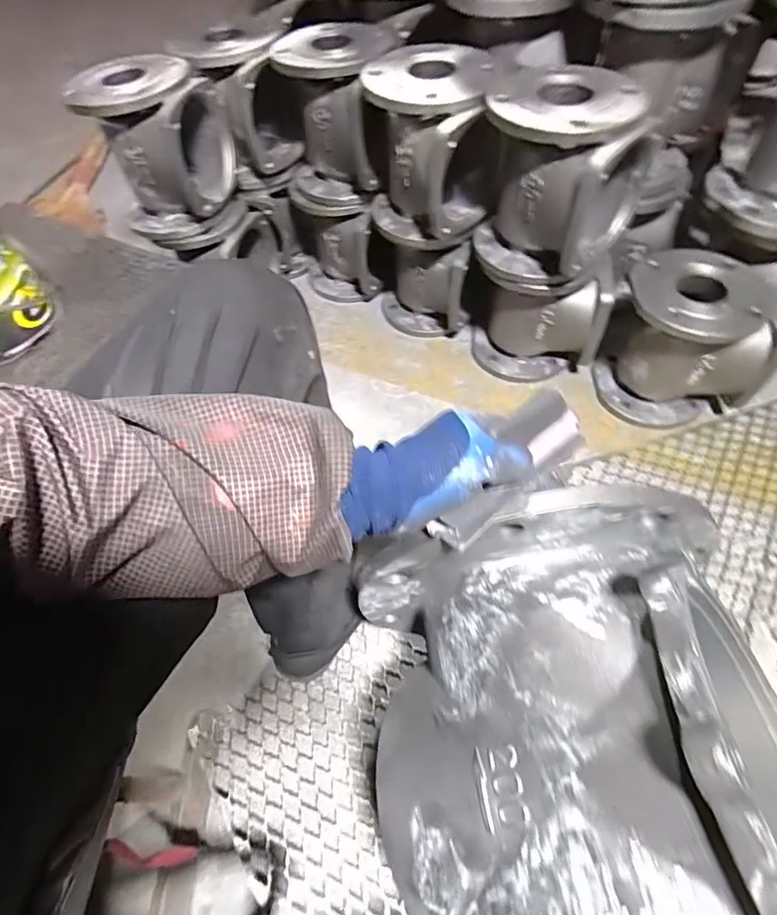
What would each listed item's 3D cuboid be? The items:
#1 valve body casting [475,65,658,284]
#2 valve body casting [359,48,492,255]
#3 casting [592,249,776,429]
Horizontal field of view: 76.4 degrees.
[{"bbox_3d":[0.216,-0.357,0.647,0.194,0.196,0.155,28,63,21],"label":"valve body casting"},{"bbox_3d":[0.059,-0.421,0.707,0.172,0.212,0.182,-2,56,3],"label":"valve body casting"},{"bbox_3d":[0.438,-0.165,0.748,0.187,0.210,0.149,0,55,5],"label":"casting"}]

